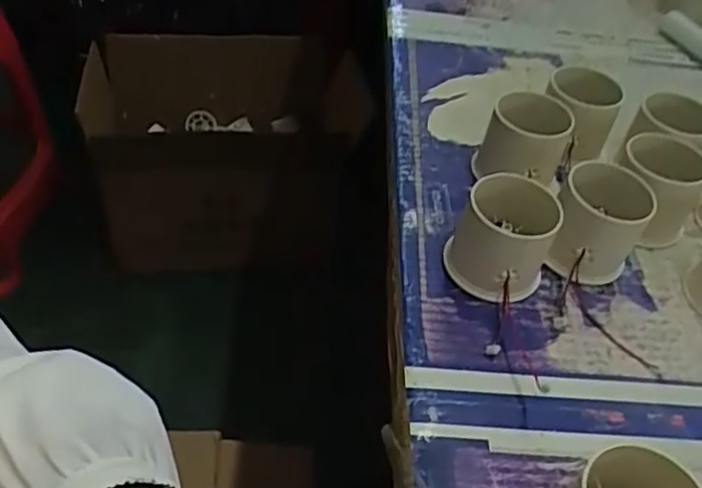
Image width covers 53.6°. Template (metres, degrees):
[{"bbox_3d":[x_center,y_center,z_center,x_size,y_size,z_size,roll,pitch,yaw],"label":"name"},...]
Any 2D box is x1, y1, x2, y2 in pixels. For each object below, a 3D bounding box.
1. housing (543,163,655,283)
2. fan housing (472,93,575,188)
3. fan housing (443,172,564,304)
[{"bbox_3d":[0.143,-0.011,0.405,0.048,0.051,0.061,23,48,15],"label":"housing"},{"bbox_3d":[0.112,-0.064,0.451,0.052,0.049,0.046,-4,47,-11],"label":"fan housing"},{"bbox_3d":[0.085,-0.005,0.392,0.053,0.051,0.057,3,46,-4],"label":"fan housing"}]

